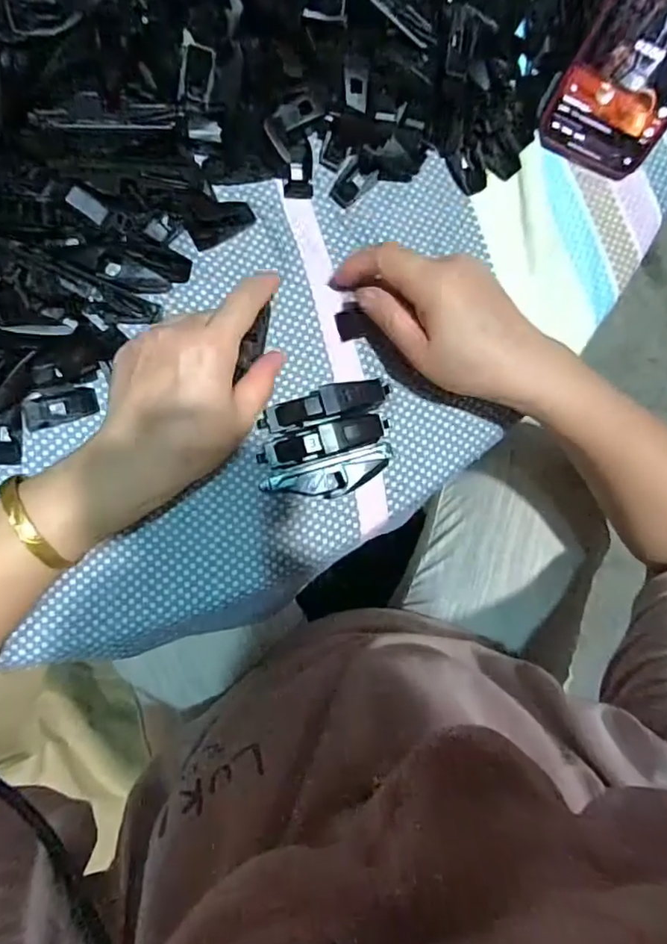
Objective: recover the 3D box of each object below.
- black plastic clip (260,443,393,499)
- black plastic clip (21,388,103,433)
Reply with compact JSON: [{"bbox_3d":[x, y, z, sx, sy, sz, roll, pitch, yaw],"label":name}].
[{"bbox_3d":[-0.002,0.004,0.325,0.078,0.018,0.021,-16,87,-8],"label":"black plastic clip"},{"bbox_3d":[-0.159,-0.038,0.318,0.040,0.011,0.016,-21,88,-8],"label":"black plastic clip"}]

